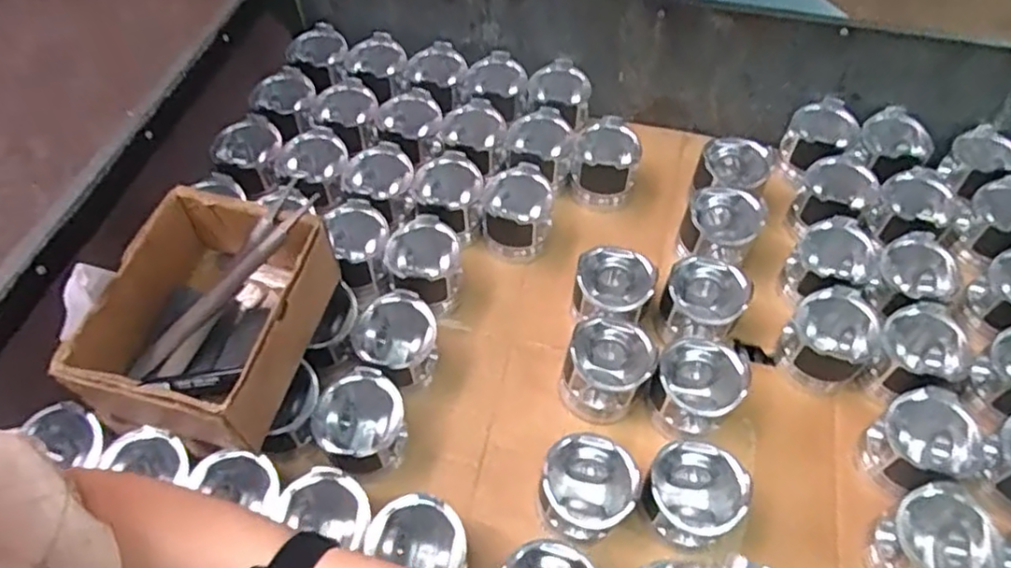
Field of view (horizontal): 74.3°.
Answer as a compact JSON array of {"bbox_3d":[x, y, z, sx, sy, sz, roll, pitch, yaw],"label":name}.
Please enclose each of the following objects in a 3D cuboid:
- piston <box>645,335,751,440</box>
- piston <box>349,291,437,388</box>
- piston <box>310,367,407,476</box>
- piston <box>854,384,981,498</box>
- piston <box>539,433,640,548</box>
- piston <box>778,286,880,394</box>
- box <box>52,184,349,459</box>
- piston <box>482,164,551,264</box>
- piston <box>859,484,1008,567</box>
[{"bbox_3d":[0.189,0.106,0.666,0.082,0.083,0.090,-1,56,1],"label":"piston"},{"bbox_3d":[-0.110,0.062,0.685,0.081,0.071,0.082,-1,56,1],"label":"piston"},{"bbox_3d":[-0.139,0.137,0.648,0.089,0.084,0.083,-1,56,1],"label":"piston"},{"bbox_3d":[0.387,0.154,0.630,0.083,0.085,0.077,-1,56,1],"label":"piston"},{"bbox_3d":[0.075,0.189,0.615,0.077,0.078,0.077,-1,56,1],"label":"piston"},{"bbox_3d":[0.337,0.062,0.699,0.081,0.092,0.079,-1,56,1],"label":"piston"},{"bbox_3d":[-0.267,0.032,0.606,0.163,0.101,0.203,10,57,8],"label":"box"},{"bbox_3d":[0.013,-0.080,0.807,0.084,0.085,0.093,-1,56,1],"label":"piston"},{"bbox_3d":[0.372,0.232,0.584,0.083,0.087,0.081,-1,56,1],"label":"piston"}]

